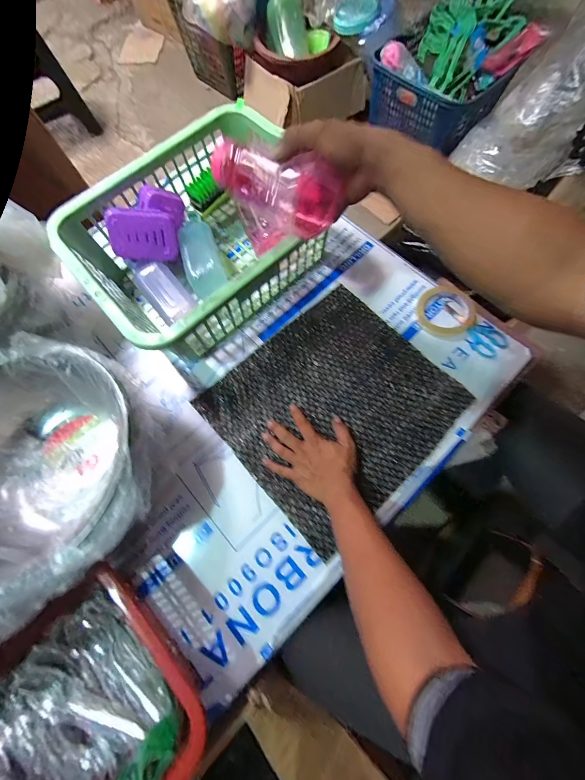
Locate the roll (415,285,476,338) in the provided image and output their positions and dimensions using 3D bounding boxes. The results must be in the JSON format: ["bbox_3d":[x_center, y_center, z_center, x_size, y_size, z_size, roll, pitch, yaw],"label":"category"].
[{"bbox_3d":[0.280,-0.143,0.535,0.102,0.013,0.100,0,73,1],"label":"roll"}]

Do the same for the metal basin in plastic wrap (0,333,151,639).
[{"bbox_3d":[-0.316,0.107,0.394,0.285,0.150,0.288,0,73,1],"label":"metal basin in plastic wrap"}]

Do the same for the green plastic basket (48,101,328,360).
[{"bbox_3d":[-0.147,-0.251,0.508,0.392,0.166,0.294,-41,77,-11],"label":"green plastic basket"}]

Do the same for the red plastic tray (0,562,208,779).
[{"bbox_3d":[-0.262,0.388,0.318,0.220,0.110,0.301,43,78,12],"label":"red plastic tray"}]

